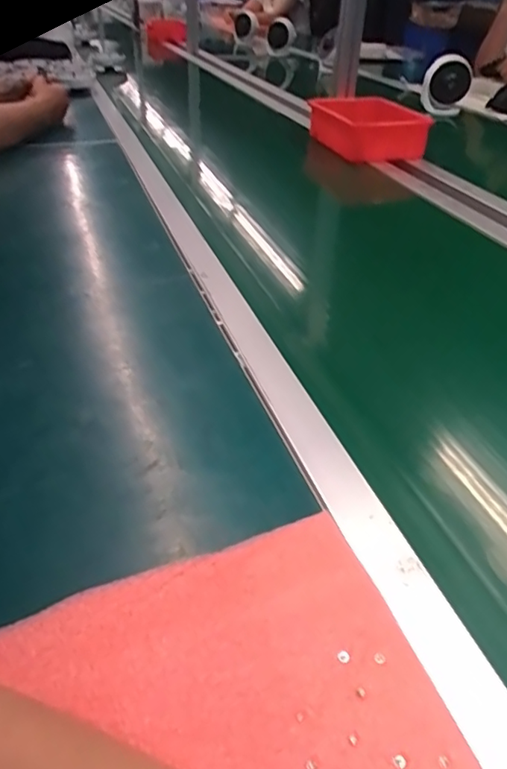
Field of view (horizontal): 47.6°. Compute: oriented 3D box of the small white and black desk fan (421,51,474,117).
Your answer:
[{"bbox_3d":[0.505,-0.788,1.505,0.122,0.121,0.057,3,36,2],"label":"small white and black desk fan"}]

